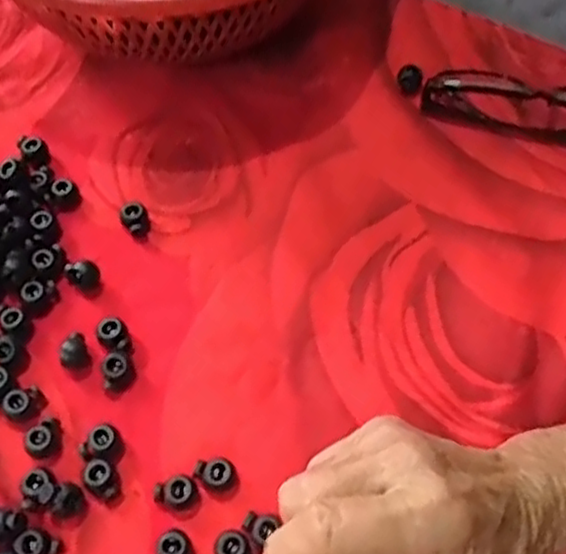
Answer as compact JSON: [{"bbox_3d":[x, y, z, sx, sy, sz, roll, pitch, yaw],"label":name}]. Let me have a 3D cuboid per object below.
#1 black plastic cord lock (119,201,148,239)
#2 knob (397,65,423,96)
[{"bbox_3d":[-0.083,-0.031,0.401,0.014,0.010,0.020,-17,61,-10],"label":"black plastic cord lock"},{"bbox_3d":[0.081,-0.127,0.458,0.015,0.013,0.016,0,60,0],"label":"knob"}]

